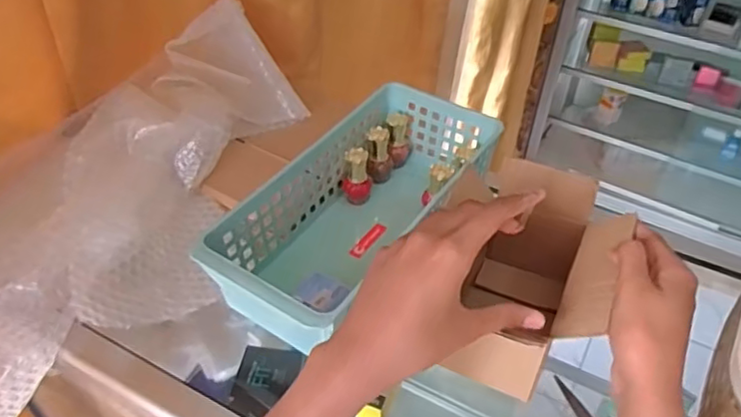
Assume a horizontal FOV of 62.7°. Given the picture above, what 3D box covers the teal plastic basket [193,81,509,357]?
[{"bbox_3d":[-0.008,0.011,0.575,0.132,0.107,0.302,26,48,24],"label":"teal plastic basket"}]

